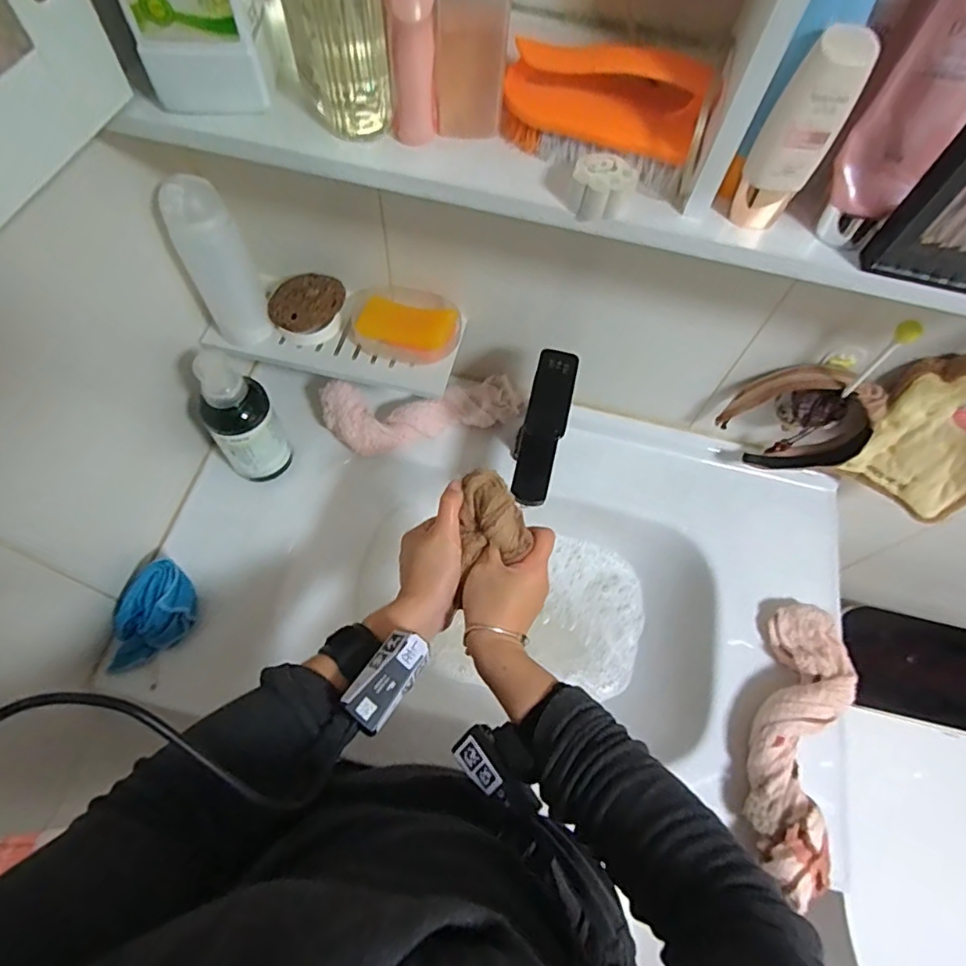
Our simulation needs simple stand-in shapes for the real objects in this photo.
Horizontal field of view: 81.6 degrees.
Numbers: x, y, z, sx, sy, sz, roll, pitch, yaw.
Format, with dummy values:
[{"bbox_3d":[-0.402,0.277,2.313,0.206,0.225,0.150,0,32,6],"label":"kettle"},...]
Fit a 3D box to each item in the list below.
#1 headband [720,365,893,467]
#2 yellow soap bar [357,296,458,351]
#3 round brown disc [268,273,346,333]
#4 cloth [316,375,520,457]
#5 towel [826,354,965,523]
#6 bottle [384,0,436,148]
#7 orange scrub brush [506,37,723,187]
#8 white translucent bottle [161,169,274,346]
[{"bbox_3d":[0.353,-0.075,0.632,0.140,0.153,0.047,28,66,9],"label":"headband"},{"bbox_3d":[-0.084,-0.176,0.622,0.107,0.015,0.049,17,104,10],"label":"yellow soap bar"},{"bbox_3d":[-0.193,-0.198,0.622,0.084,0.039,0.062,-32,70,-17],"label":"round brown disc"},{"bbox_3d":[-0.074,-0.084,0.708,0.251,0.056,0.078,-5,65,-6],"label":"cloth"},{"bbox_3d":[0.475,-0.041,0.588,0.151,0.204,0.040,38,68,14],"label":"towel"},{"bbox_3d":[-0.045,-0.277,0.351,0.029,0.112,0.028,5,64,-1],"label":"bottle"},{"bbox_3d":[0.078,-0.250,0.376,0.133,0.057,0.054,16,64,4],"label":"orange scrub brush"},{"bbox_3d":[-0.257,-0.209,0.551,0.056,0.168,0.044,-19,67,-12],"label":"white translucent bottle"}]

